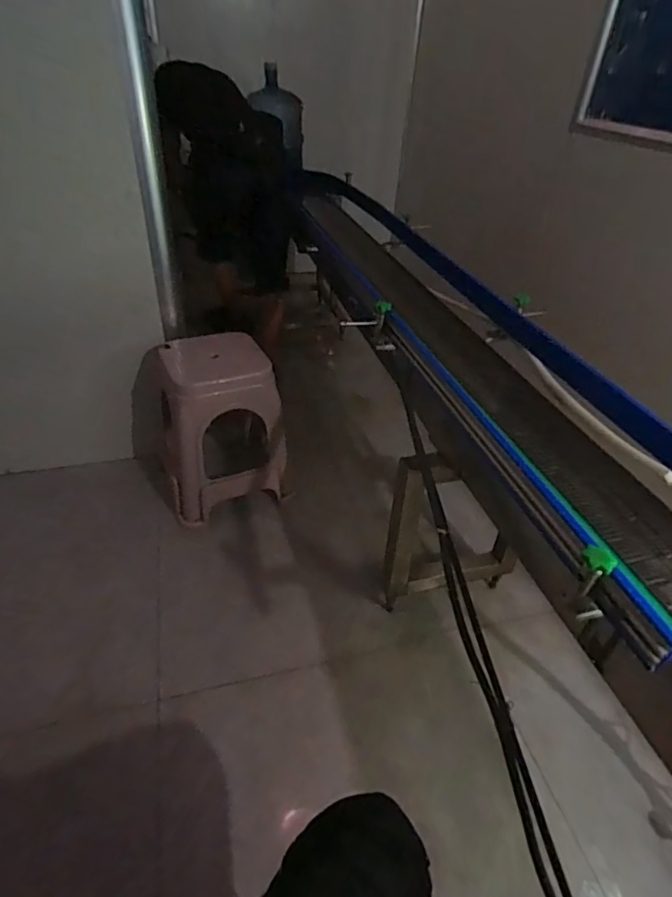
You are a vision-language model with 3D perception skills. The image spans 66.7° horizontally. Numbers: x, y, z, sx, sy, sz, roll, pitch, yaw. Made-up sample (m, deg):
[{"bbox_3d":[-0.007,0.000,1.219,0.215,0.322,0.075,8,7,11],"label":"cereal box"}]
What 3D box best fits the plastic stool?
[{"bbox_3d":[-0.352,-0.084,1.562,0.348,0.418,0.401,-10,39,-16],"label":"plastic stool"}]

